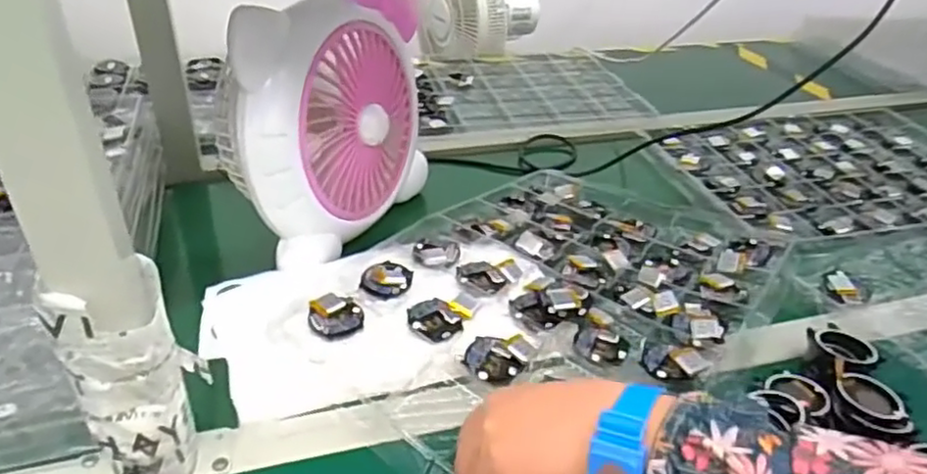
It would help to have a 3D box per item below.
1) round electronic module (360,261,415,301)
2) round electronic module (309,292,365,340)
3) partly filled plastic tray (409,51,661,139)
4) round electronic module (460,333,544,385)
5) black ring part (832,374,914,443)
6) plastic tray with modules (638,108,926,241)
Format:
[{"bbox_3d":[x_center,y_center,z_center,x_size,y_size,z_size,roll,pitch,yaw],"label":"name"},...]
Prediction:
[{"bbox_3d":[-0.065,0.033,0.573,0.042,0.010,0.046,0,35,0],"label":"round electronic module"},{"bbox_3d":[-0.102,0.062,0.532,0.041,0.009,0.044,0,35,0],"label":"round electronic module"},{"bbox_3d":[0.086,-0.237,1.056,0.351,0.015,0.304,-8,36,-12],"label":"partly filled plastic tray"},{"bbox_3d":[0.029,0.094,0.522,0.046,0.011,0.052,23,41,28],"label":"round electronic module"},{"bbox_3d":[0.298,0.127,0.492,0.046,0.033,0.050,2,35,2],"label":"black ring part"},{"bbox_3d":[0.487,-0.095,0.878,0.425,0.013,0.275,-8,35,-15],"label":"plastic tray with modules"}]

